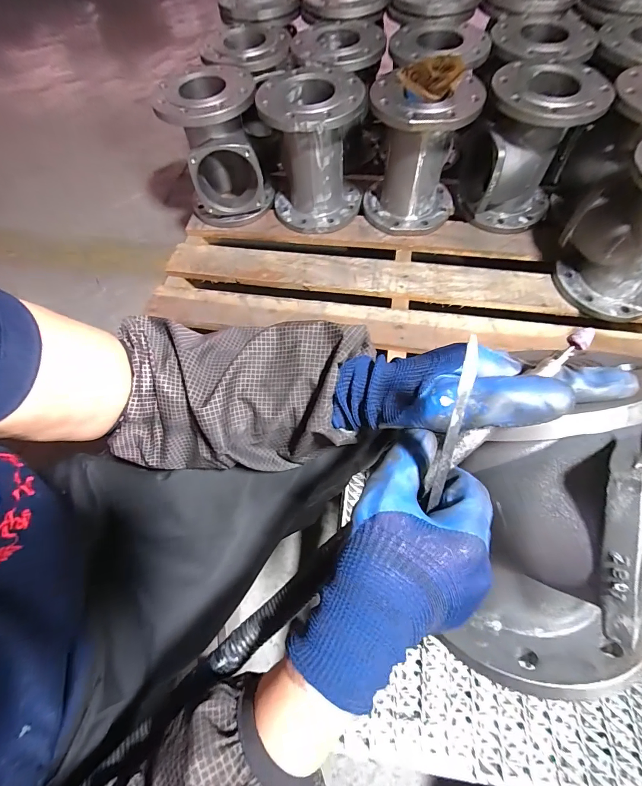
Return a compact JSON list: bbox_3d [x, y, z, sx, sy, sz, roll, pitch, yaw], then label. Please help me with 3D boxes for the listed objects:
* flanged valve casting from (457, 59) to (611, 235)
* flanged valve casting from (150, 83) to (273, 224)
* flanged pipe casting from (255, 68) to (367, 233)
[{"bbox_3d":[0.431,-0.507,0.754,0.195,0.242,0.205,37,71,19],"label":"flanged valve casting"},{"bbox_3d":[-0.236,-0.561,0.832,0.206,0.263,0.199,-19,64,-6],"label":"flanged valve casting"},{"bbox_3d":[-0.015,-0.558,0.811,0.205,0.247,0.245,-4,64,1],"label":"flanged pipe casting"}]

